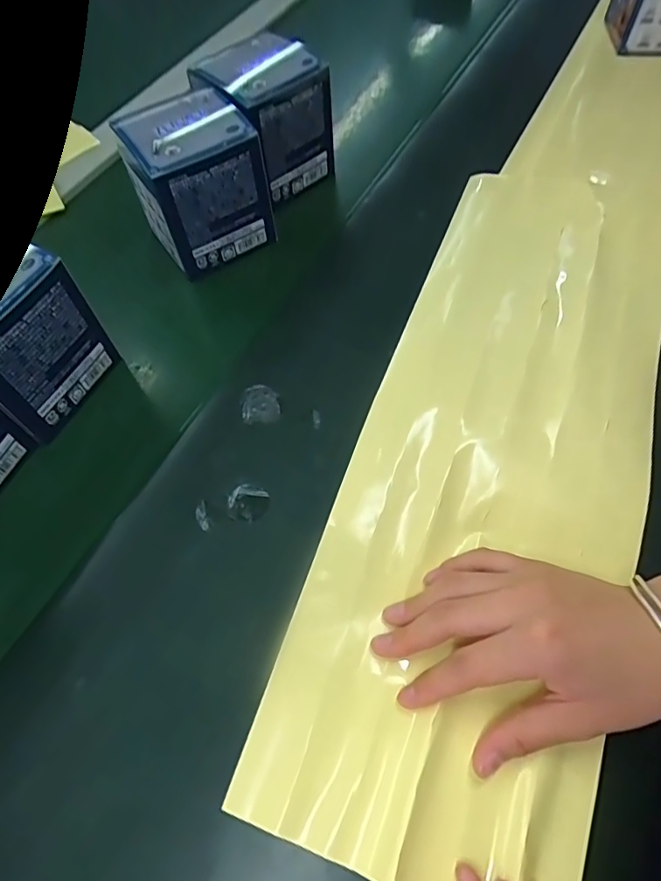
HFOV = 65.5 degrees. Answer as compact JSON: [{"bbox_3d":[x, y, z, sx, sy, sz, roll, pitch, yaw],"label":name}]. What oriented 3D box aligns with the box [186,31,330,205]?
[{"bbox_3d":[-0.049,-0.261,0.417,0.075,0.094,0.072,-35,65,-15],"label":"box"}]

